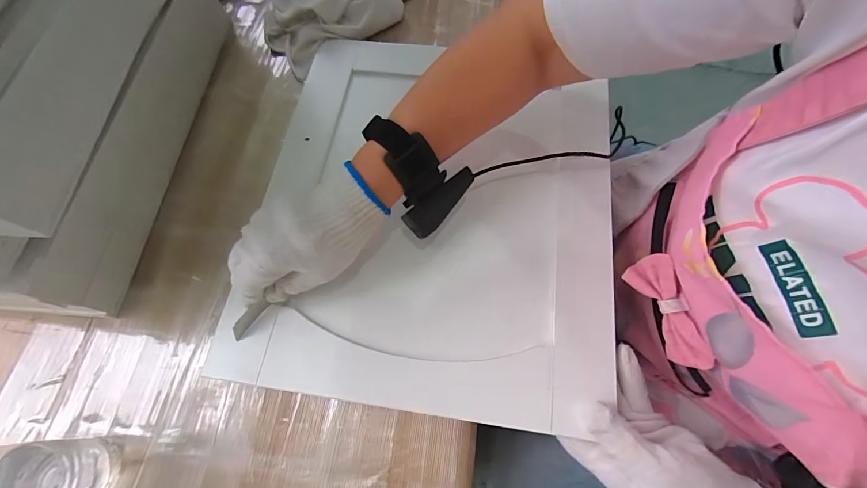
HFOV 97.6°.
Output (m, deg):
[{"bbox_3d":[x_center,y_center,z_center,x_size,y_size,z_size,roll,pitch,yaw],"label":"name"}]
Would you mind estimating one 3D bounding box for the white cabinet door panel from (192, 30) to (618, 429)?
[{"bbox_3d":[-0.001,-0.044,0.374,0.338,0.021,0.378,7,68,6],"label":"white cabinet door panel"}]

